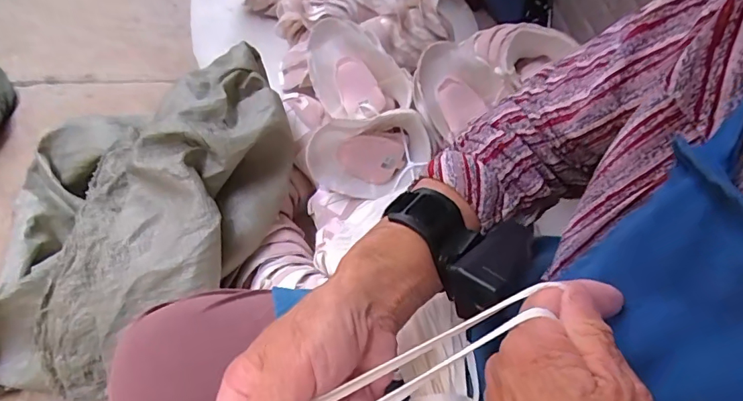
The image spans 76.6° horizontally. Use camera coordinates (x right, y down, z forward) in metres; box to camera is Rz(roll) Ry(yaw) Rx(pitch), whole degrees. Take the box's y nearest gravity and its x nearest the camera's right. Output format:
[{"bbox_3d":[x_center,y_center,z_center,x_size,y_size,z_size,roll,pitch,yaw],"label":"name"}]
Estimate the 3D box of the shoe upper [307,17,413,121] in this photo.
[{"bbox_3d":[-0.017,-0.210,0.812,0.158,0.157,0.132,-11,53,-16],"label":"shoe upper"}]

